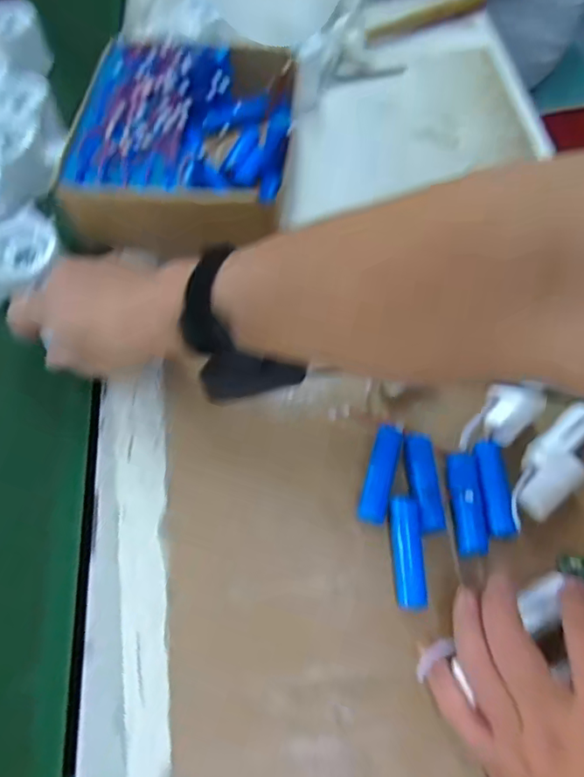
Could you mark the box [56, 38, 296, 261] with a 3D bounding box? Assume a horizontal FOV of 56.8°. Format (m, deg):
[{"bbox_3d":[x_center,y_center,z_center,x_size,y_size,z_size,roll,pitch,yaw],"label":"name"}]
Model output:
[{"bbox_3d":[-0.095,-0.230,0.498,0.178,0.080,0.218,3,61,3],"label":"box"}]

